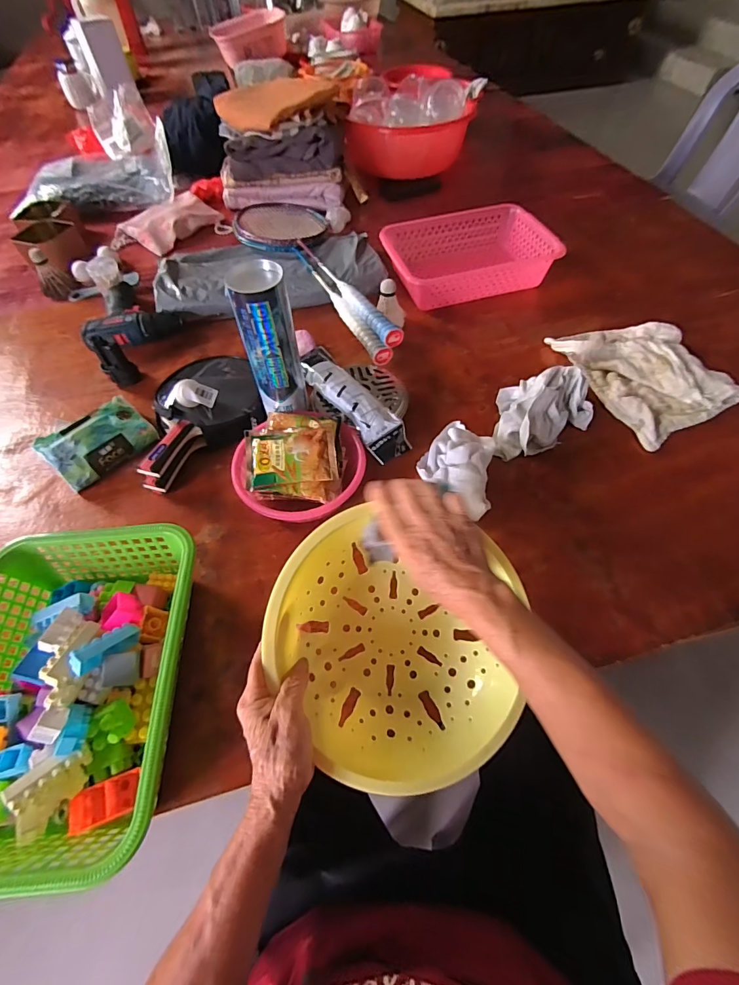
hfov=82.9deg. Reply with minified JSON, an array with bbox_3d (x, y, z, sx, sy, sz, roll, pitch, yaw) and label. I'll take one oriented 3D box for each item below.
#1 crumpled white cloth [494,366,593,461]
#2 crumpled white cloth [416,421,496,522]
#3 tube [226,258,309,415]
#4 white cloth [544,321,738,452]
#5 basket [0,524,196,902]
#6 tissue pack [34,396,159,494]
[{"bbox_3d":[0.253,-0.114,0.602,0.128,0.065,0.135,9,59,9],"label":"crumpled white cloth"},{"bbox_3d":[0.118,-0.044,0.570,0.093,0.048,0.162,8,58,8],"label":"crumpled white cloth"},{"bbox_3d":[-0.124,-0.187,0.542,0.066,0.192,0.060,-14,58,-5],"label":"tube"},{"bbox_3d":[0.439,-0.194,0.663,0.186,0.029,0.242,-19,59,-8],"label":"white cloth"},{"bbox_3d":[-0.288,0.188,0.416,0.220,0.085,0.296,-6,58,0],"label":"basket"},{"bbox_3d":[-0.387,-0.074,0.603,0.086,0.065,0.133,39,68,24],"label":"tissue pack"}]

